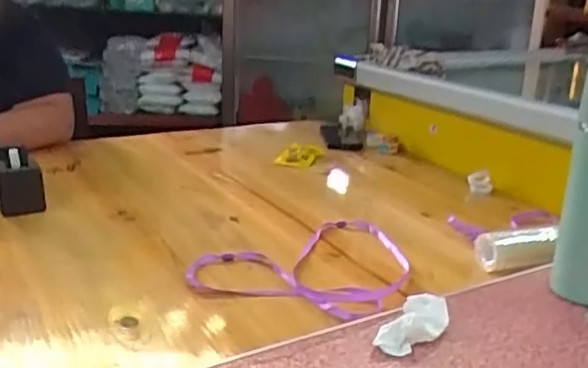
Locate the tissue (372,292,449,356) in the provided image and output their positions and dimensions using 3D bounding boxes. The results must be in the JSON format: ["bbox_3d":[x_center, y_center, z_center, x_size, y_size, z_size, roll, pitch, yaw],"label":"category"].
[{"bbox_3d":[0.113,0.134,0.592,0.043,0.027,0.084,15,24,34],"label":"tissue"}]

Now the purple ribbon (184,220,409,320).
[{"bbox_3d":[0.021,0.094,0.807,0.248,0.024,0.241,7,21,16],"label":"purple ribbon"}]

